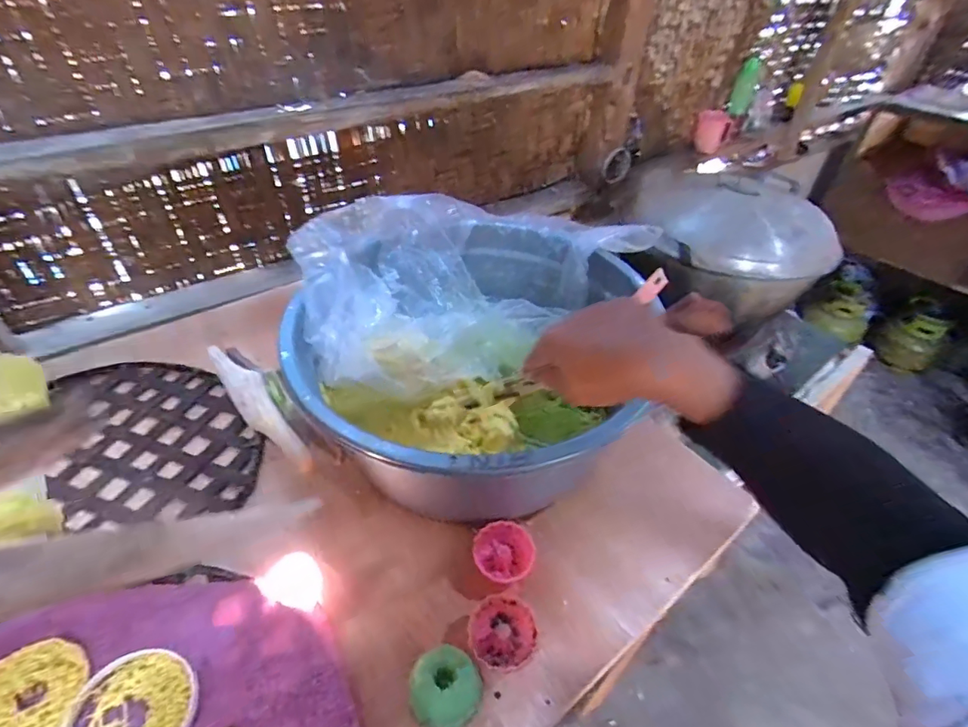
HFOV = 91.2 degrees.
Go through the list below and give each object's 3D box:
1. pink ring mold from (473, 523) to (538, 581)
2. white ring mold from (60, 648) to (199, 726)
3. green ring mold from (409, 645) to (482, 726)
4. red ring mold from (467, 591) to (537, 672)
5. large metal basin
[{"bbox_3d":[0.021,0.195,0.490,0.061,0.033,0.054,-18,47,-21],"label":"pink ring mold"},{"bbox_3d":[-0.278,0.273,0.369,0.094,0.012,0.086,-3,42,-12],"label":"white ring mold"},{"bbox_3d":[-0.033,0.274,0.396,0.056,0.039,0.054,1,43,-1],"label":"green ring mold"},{"bbox_3d":[0.018,0.244,0.436,0.060,0.021,0.062,4,41,-4],"label":"red ring mold"},{"bbox_3d":[-0.017,0.004,0.575,0.351,0.207,0.391,23,47,20],"label":"large metal basin"}]

